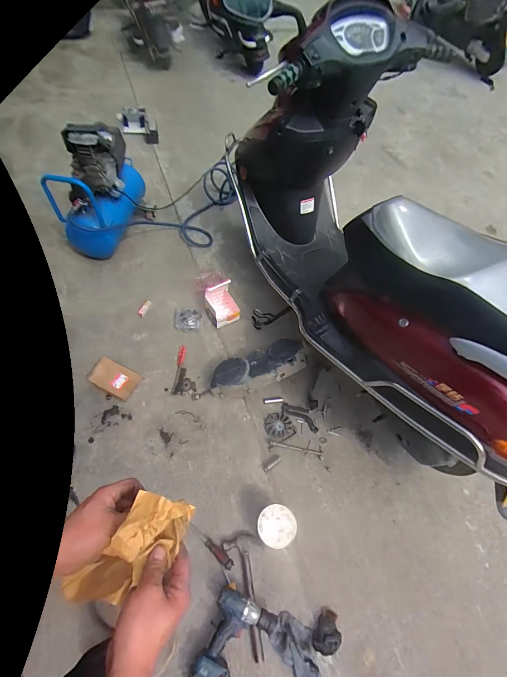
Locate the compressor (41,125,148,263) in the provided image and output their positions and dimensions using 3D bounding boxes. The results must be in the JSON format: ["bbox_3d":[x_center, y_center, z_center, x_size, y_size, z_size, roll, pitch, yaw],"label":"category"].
[{"bbox_3d":[-0.711,-0.670,1.580,0.286,0.490,0.448,6,56,-3],"label":"compressor"}]

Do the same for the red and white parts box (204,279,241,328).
[{"bbox_3d":[-0.136,-0.148,1.531,0.134,0.156,0.117,-27,63,-22],"label":"red and white parts box"}]

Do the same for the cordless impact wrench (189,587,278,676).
[{"bbox_3d":[-0.055,0.860,0.953,0.172,0.085,0.242,22,57,8],"label":"cordless impact wrench"}]

